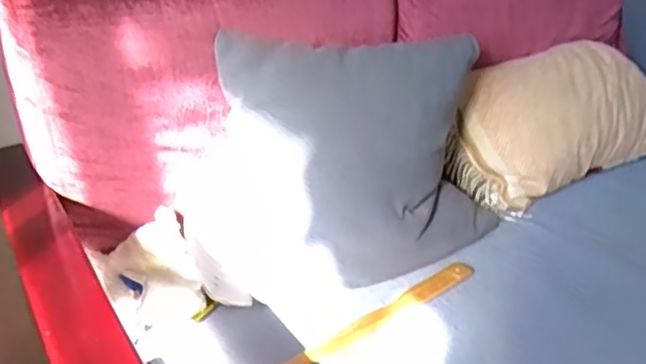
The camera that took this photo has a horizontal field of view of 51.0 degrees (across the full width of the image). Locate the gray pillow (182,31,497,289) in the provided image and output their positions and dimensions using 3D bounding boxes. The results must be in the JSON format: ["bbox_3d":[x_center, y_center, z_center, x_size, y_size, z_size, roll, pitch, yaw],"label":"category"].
[{"bbox_3d":[0.039,-0.007,0.995,0.444,0.415,0.143,-3,3,-19],"label":"gray pillow"}]

